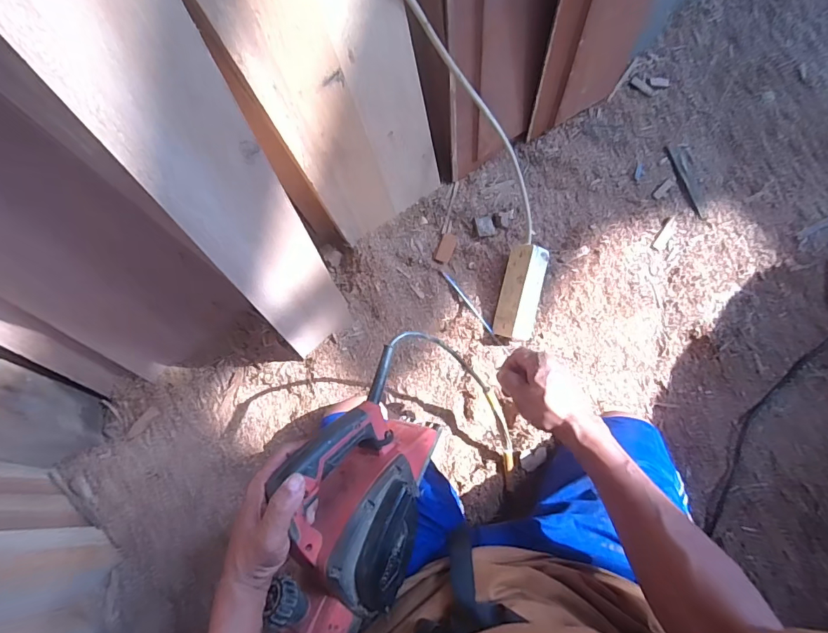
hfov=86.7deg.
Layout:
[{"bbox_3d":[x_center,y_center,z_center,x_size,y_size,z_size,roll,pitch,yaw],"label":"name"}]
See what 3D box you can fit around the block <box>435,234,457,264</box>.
[{"bbox_3d":[0.056,-0.122,0.784,0.027,0.004,0.053,21,82,2],"label":"block"}]

